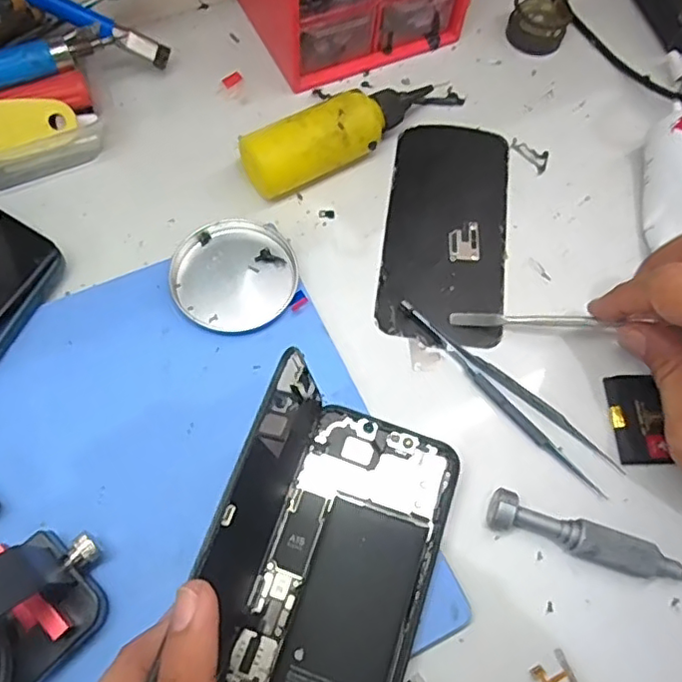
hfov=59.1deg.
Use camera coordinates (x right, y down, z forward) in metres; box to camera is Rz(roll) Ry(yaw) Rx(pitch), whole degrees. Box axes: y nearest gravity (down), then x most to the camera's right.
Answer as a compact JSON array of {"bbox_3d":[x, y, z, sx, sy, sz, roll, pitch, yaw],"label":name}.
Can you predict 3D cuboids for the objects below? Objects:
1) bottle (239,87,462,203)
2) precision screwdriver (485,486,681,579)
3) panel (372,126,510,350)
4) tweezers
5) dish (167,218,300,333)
[{"bbox_3d":[0.014,-0.125,0.352,0.143,0.035,0.031,-27,70,-13],"label":"bottle"},{"bbox_3d":[0.118,0.092,0.269,0.105,0.015,0.018,18,67,5],"label":"precision screwdriver"},{"bbox_3d":[0.062,-0.066,0.344,0.068,0.004,0.144,9,66,1],"label":"panel"},{"bbox_3d":[0.082,0.025,0.302,0.130,0.007,0.020,41,71,14],"label":"tweezers"},{"bbox_3d":[-0.056,-0.034,0.317,0.065,0.015,0.060,1,66,-2],"label":"dish"}]

